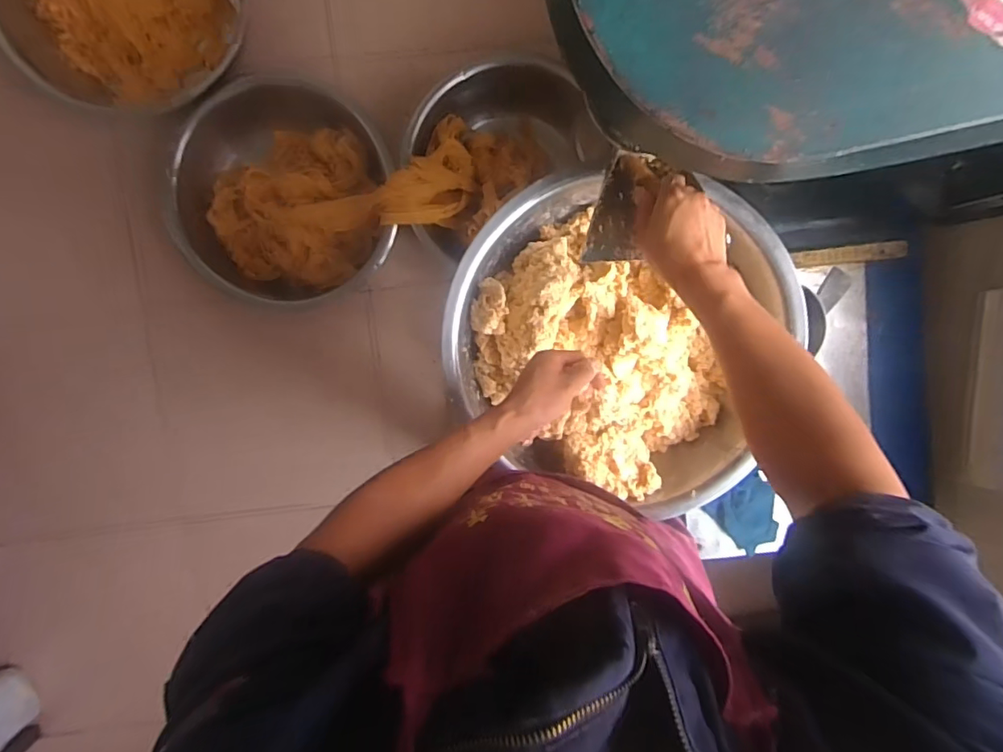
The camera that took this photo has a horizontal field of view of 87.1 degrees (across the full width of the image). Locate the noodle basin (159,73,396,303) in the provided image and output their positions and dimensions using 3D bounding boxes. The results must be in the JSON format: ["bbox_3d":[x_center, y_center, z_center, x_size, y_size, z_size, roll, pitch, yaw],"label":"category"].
[{"bbox_3d":[-0.567,-0.476,1.388,0.542,0.152,0.545,0,96,-3],"label":"noodle basin"}]

